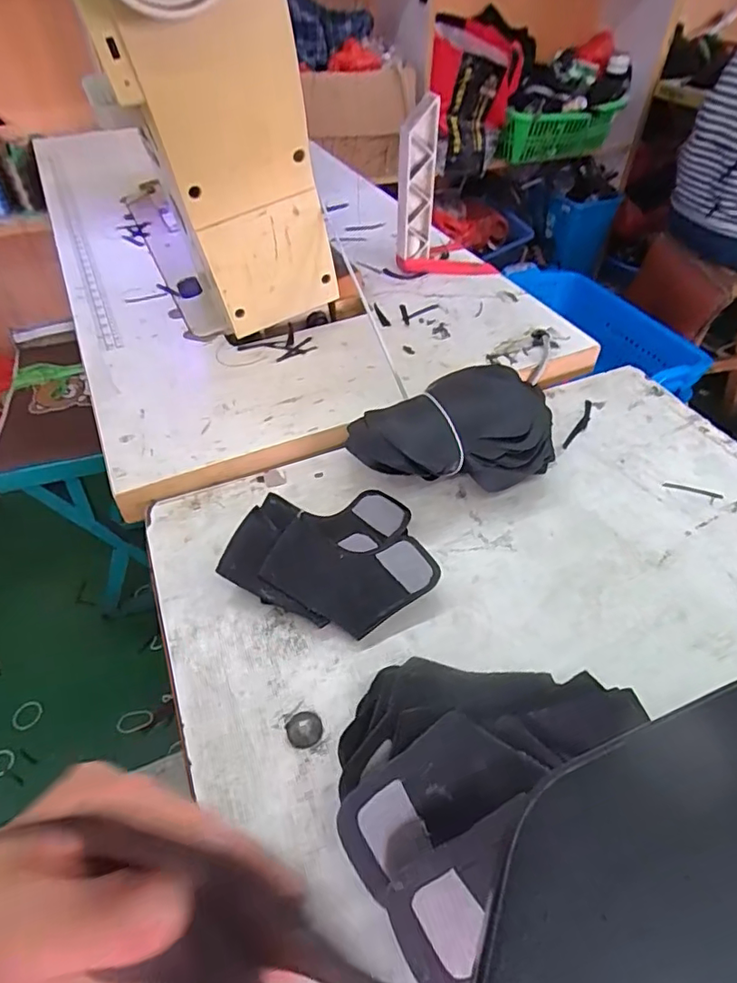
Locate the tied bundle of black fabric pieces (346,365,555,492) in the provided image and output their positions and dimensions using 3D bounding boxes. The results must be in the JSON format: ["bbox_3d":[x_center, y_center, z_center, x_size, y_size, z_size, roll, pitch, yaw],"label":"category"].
[{"bbox_3d":[0.076,-0.062,0.524,0.185,0.045,0.141,-8,47,-8],"label":"tied bundle of black fabric pieces"}]

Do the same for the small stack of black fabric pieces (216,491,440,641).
[{"bbox_3d":[-0.021,0.044,0.449,0.153,0.030,0.127,16,48,15],"label":"small stack of black fabric pieces"}]

